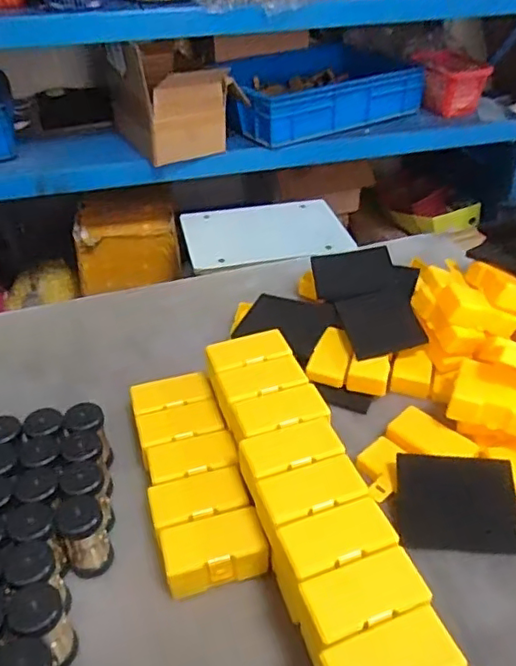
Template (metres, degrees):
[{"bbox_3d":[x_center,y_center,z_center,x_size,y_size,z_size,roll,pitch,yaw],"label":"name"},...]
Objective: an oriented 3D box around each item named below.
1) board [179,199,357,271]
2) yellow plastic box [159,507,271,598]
[{"bbox_3d":[0.013,-0.218,1.248,0.336,0.013,0.216,-7,45,-3],"label":"board"},{"bbox_3d":[-0.035,0.179,0.471,0.080,0.040,0.048,-11,40,-14],"label":"yellow plastic box"}]

